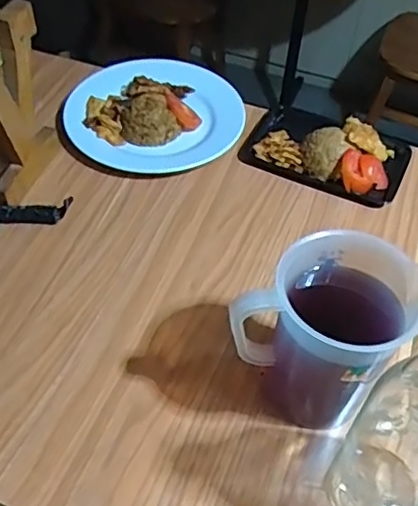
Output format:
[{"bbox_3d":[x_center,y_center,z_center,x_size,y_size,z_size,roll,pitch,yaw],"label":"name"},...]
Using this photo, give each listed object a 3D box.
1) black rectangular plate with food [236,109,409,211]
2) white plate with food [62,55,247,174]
[{"bbox_3d":[0.163,-0.152,0.797,0.216,0.057,0.135,22,53,14],"label":"black rectangular plate with food"},{"bbox_3d":[-0.078,-0.202,0.831,0.252,0.051,0.217,-3,51,-6],"label":"white plate with food"}]

